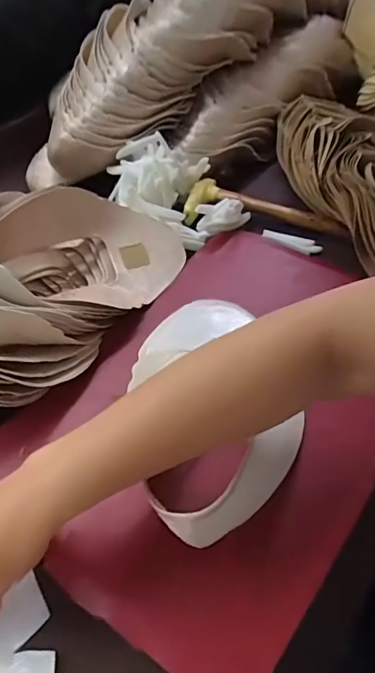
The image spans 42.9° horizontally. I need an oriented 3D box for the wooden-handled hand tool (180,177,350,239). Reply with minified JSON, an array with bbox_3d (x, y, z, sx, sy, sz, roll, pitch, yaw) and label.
[{"bbox_3d":[0.093,-0.152,0.609,0.214,0.023,0.084,23,52,23],"label":"wooden-handled hand tool"}]

